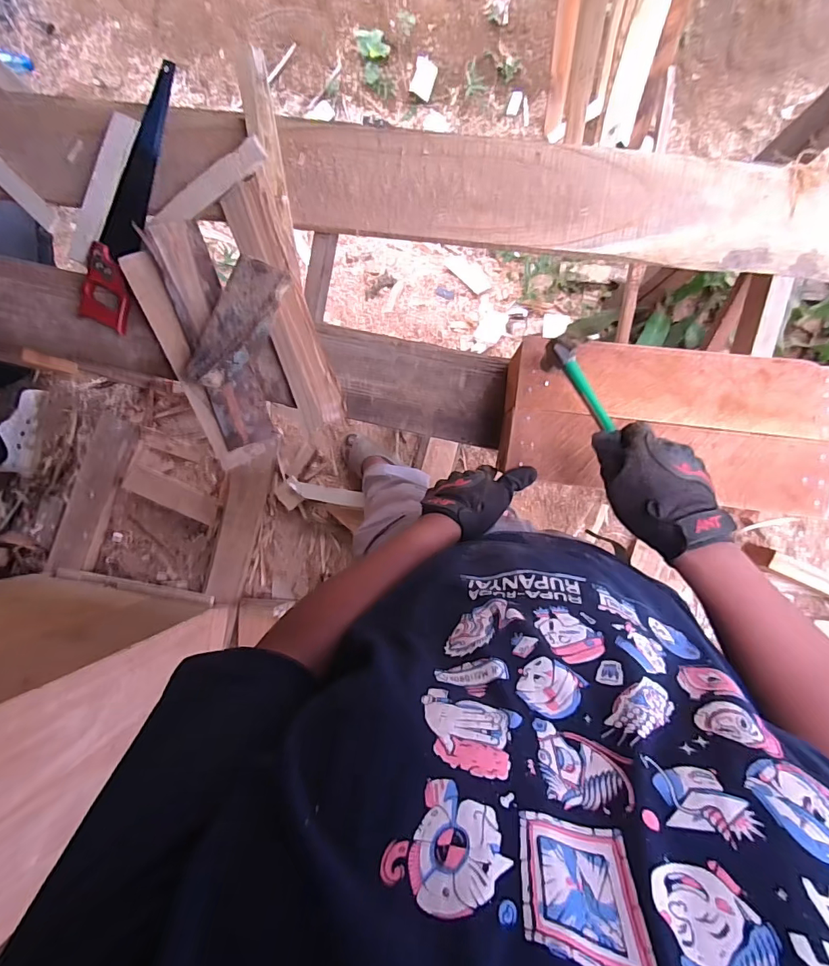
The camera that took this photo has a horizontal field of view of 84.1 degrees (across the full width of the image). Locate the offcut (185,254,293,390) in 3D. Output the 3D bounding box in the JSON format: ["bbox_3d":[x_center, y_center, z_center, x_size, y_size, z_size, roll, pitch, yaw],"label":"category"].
[{"bbox_3d":[-0.298,-0.263,0.767,0.090,0.034,0.225,30,93,7],"label":"offcut"}]

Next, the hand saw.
[{"bbox_3d":[-0.507,-0.504,0.805,0.105,0.028,0.449,15,91,7],"label":"hand saw"}]

